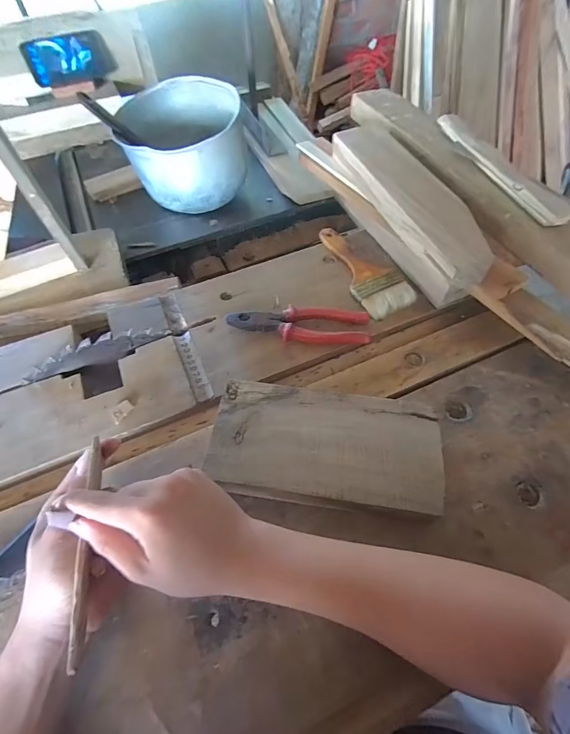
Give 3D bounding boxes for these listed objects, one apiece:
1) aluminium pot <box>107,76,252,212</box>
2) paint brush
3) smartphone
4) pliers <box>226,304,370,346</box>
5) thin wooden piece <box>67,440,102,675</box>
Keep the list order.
[{"bbox_3d":[-0.188,-0.411,0.704,0.211,0.163,0.204,-1,56,2],"label":"aluminium pot"},{"bbox_3d":[0.111,-0.143,0.531,0.076,0.016,0.184,-21,58,-11],"label":"paint brush"},{"bbox_3d":[-0.497,-0.715,0.863,0.185,0.085,0.015,-28,34,-18],"label":"smartphone"},{"bbox_3d":[0.017,-0.050,0.465,0.173,0.020,0.051,0,56,3],"label":"pliers"},{"bbox_3d":[-0.147,0.125,0.277,0.006,0.015,0.151,-8,59,-4],"label":"thin wooden piece"}]

